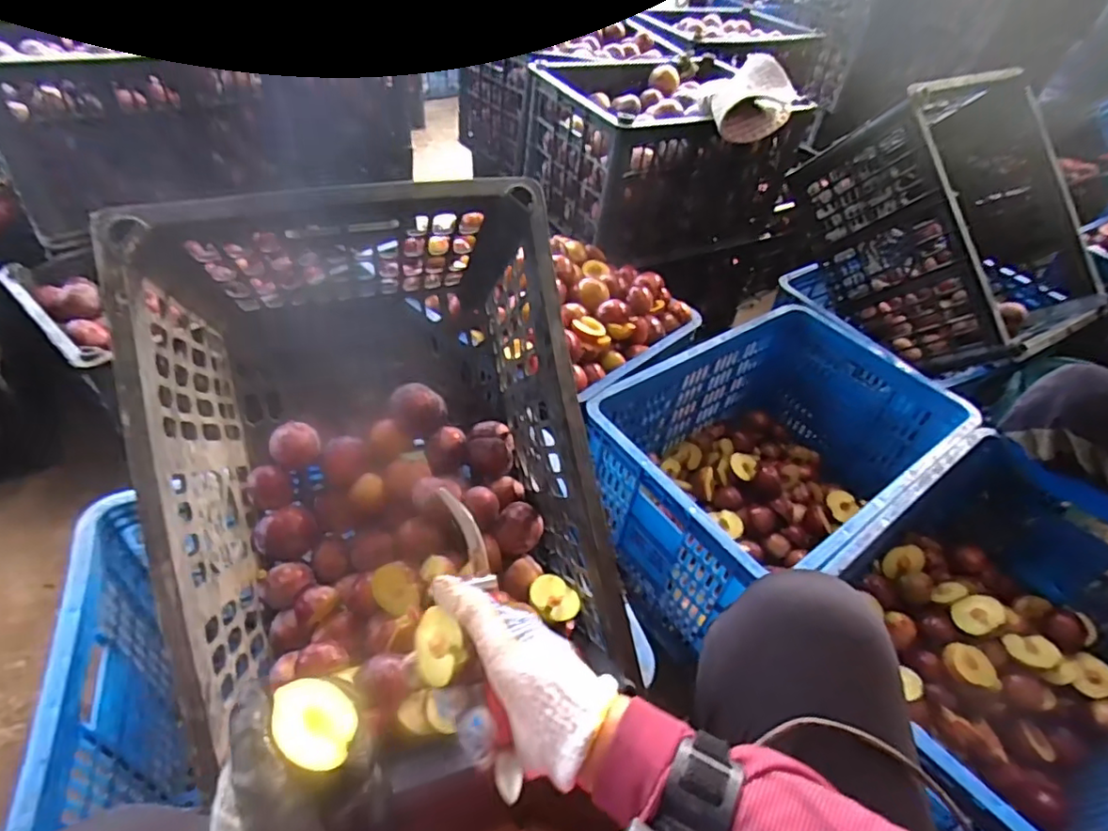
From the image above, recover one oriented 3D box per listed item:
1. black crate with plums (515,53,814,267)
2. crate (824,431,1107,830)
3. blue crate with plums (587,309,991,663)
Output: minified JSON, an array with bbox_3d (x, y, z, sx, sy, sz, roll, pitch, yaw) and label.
[{"bbox_3d":[0.212,-0.552,1.250,0.489,0.285,0.400,-17,51,-22],"label":"black crate with plums"},{"bbox_3d":[0.581,0.295,0.767,0.585,0.249,0.367,-26,55,-28],"label":"crate"},{"bbox_3d":[0.351,0.088,0.995,0.572,0.296,0.389,-28,56,-30],"label":"blue crate with plums"}]

